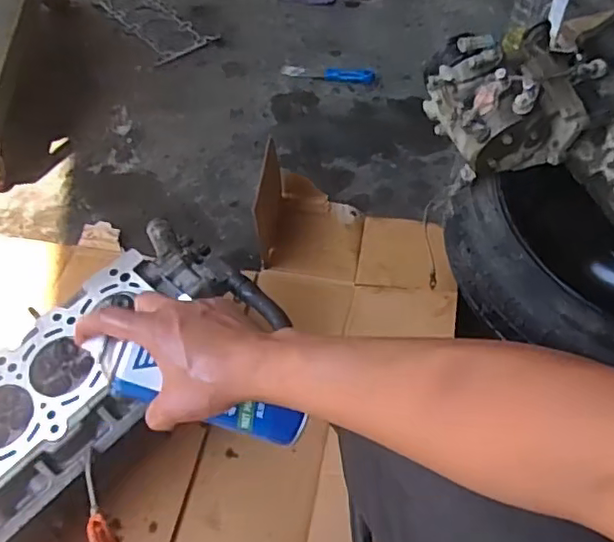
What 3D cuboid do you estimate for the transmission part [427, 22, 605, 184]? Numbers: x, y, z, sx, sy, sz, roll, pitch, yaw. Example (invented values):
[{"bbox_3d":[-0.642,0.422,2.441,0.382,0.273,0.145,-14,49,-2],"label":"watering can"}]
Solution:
[{"bbox_3d":[0.295,-0.258,0.880,0.220,0.148,0.179,-14,54,-9],"label":"transmission part"}]

